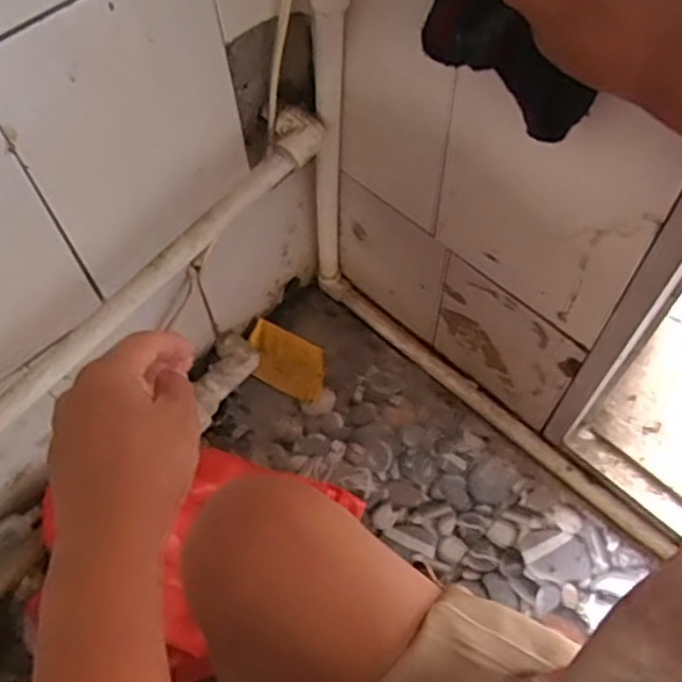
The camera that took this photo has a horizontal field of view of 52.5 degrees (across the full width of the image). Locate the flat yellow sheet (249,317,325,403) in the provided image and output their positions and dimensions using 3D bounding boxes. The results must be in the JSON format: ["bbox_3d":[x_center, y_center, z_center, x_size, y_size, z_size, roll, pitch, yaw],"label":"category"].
[{"bbox_3d":[-0.075,0.027,0.954,0.117,0.013,0.083,26,67,-3],"label":"flat yellow sheet"}]

